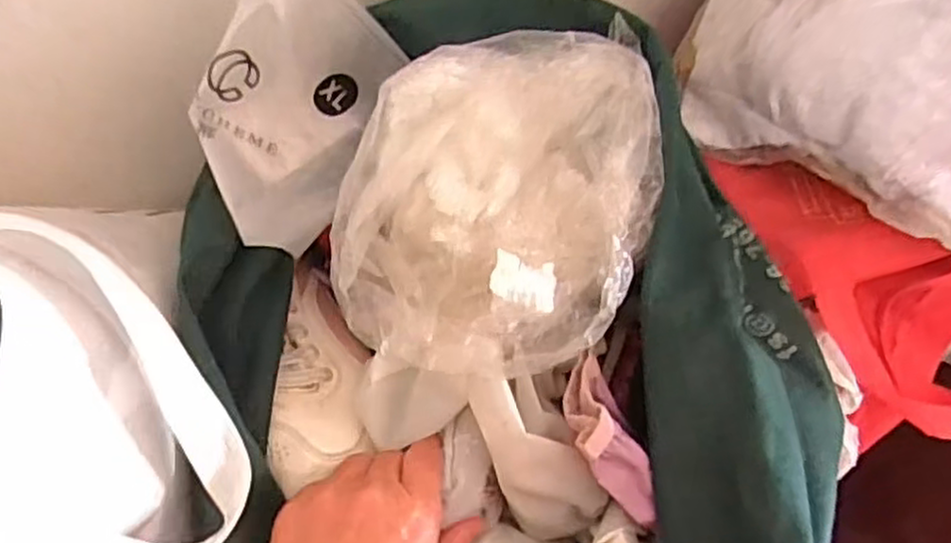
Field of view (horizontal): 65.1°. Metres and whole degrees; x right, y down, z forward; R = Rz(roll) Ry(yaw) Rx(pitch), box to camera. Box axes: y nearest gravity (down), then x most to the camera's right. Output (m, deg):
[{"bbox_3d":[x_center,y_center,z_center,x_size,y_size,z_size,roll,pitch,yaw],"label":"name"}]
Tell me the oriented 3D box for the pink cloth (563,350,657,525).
[{"bbox_3d":[0.064,0.082,0.353,0.033,0.029,0.083,-22,83,-15],"label":"pink cloth"}]

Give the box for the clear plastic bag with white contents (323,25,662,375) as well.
[{"bbox_3d":[0.008,-0.023,0.340,0.143,0.095,0.134,20,59,10],"label":"clear plastic bag with white contents"}]

